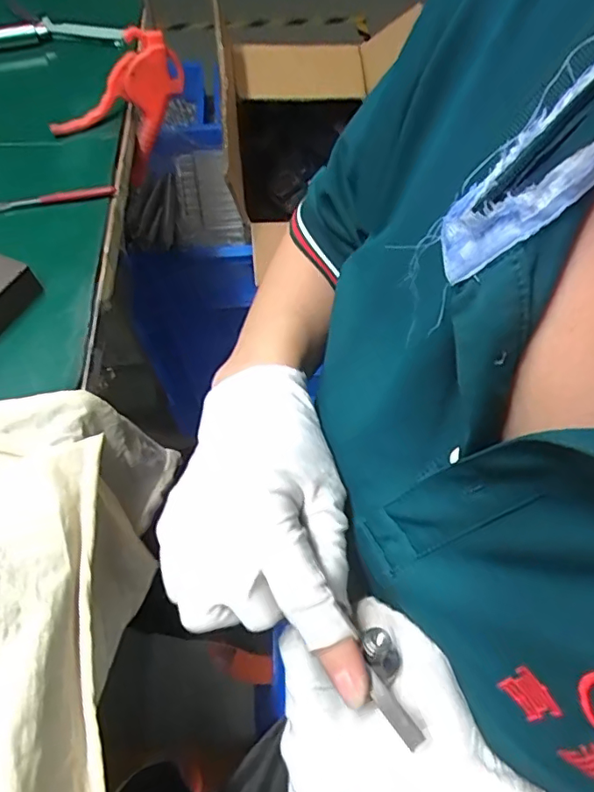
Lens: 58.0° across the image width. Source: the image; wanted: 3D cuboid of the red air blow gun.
[{"bbox_3d":[-0.164,-0.270,0.508,0.125,0.108,0.042,-37,64,-20],"label":"red air blow gun"}]

